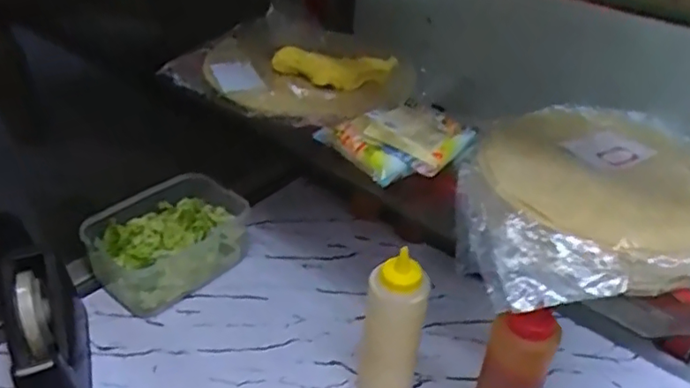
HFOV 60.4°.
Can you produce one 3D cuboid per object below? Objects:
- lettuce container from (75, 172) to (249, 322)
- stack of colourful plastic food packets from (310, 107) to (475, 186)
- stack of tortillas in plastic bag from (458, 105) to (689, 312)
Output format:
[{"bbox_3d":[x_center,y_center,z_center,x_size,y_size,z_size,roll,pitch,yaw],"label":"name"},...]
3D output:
[{"bbox_3d":[-0.233,0.062,0.807,0.147,0.088,0.204,28,43,31],"label":"lettuce container"},{"bbox_3d":[0.052,-0.050,0.566,0.138,0.038,0.111,-6,39,-16],"label":"stack of colourful plastic food packets"},{"bbox_3d":[0.228,-0.004,0.521,0.263,0.061,0.240,4,37,-3],"label":"stack of tortillas in plastic bag"}]

